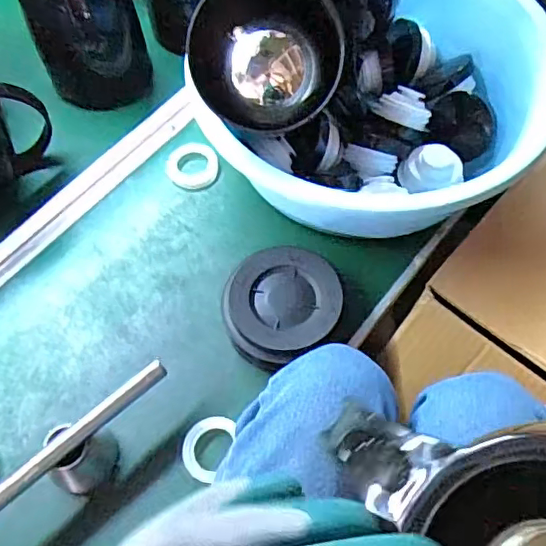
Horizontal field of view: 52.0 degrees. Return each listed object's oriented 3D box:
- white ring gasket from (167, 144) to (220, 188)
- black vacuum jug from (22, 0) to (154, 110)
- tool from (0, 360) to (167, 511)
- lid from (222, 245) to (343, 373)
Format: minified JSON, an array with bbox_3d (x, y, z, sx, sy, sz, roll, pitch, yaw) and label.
[{"bbox_3d":[-0.093,-0.126,0.655,0.060,0.007,0.063,2,63,3],"label":"white ring gasket"},{"bbox_3d":[-0.221,-0.293,0.657,0.105,0.216,0.134,19,65,11],"label":"black vacuum jug"},{"bbox_3d":[-0.168,0.159,0.483,0.196,0.072,0.036,-35,67,-15],"label":"tool"},{"bbox_3d":[0.008,0.035,0.556,0.112,0.047,0.111,-1,62,2],"label":"lid"}]

